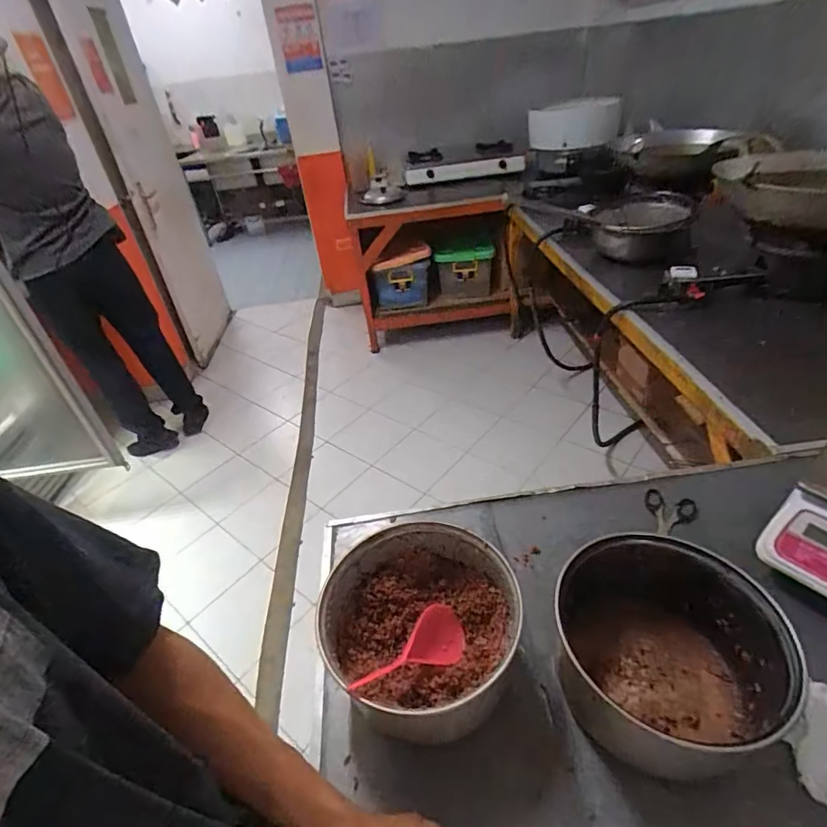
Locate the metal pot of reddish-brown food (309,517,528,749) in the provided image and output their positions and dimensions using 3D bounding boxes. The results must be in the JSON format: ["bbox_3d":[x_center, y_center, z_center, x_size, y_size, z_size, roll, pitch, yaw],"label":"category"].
[{"bbox_3d":[0.005,0.262,0.586,0.223,0.121,0.221,-5,37,4],"label":"metal pot of reddish-brown food"}]

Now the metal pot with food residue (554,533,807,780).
[{"bbox_3d":[0.290,0.265,0.542,0.221,0.120,0.212,-5,37,4],"label":"metal pot with food residue"}]

